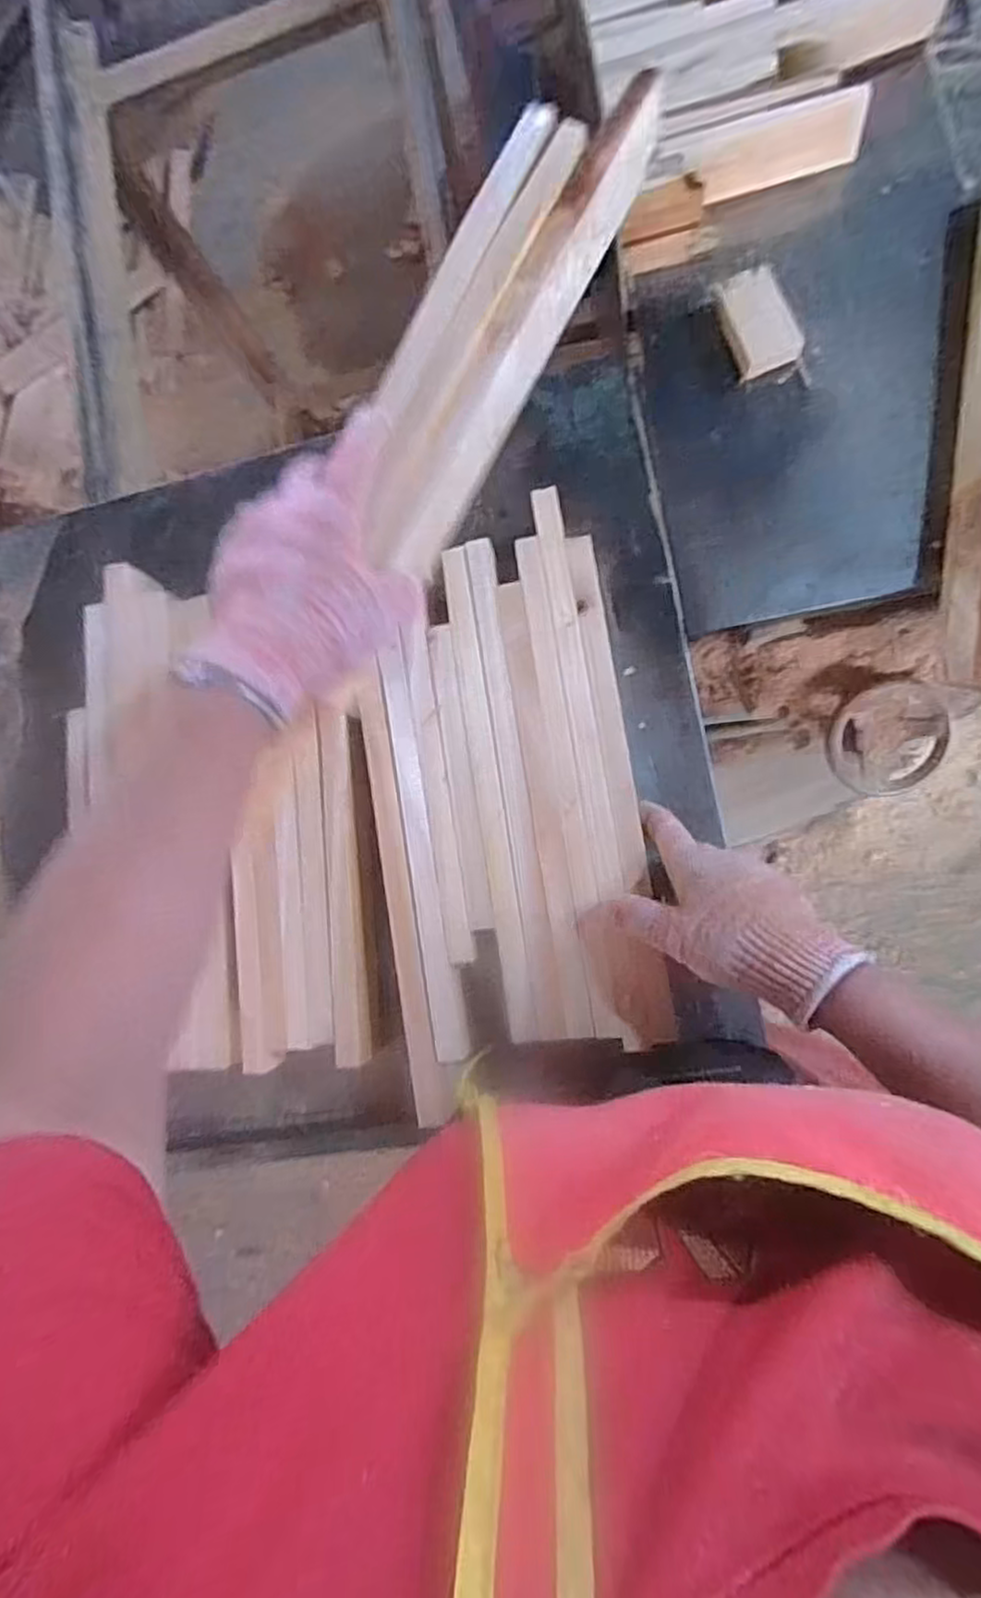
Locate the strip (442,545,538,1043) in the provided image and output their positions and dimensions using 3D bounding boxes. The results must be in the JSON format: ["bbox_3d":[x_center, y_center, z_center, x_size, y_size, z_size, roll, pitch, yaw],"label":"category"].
[{"bbox_3d":[-0.002,-0.010,0.501,0.020,0.010,0.357,-9,85,8],"label":"strip"}]

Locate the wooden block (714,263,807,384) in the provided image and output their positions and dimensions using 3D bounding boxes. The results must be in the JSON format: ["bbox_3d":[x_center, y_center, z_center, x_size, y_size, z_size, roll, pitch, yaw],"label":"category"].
[{"bbox_3d":[0.208,-0.371,0.537,0.048,0.018,0.077,-23,81,7],"label":"wooden block"}]

